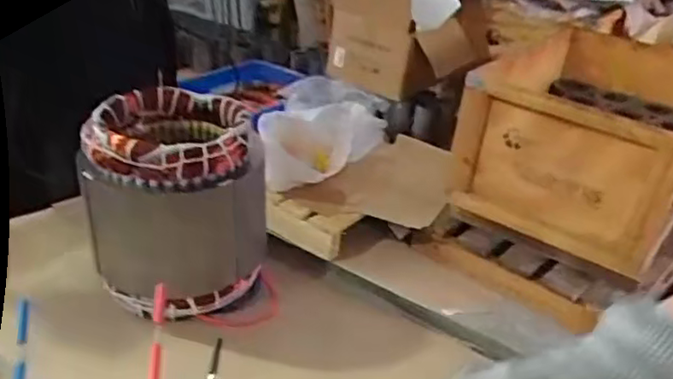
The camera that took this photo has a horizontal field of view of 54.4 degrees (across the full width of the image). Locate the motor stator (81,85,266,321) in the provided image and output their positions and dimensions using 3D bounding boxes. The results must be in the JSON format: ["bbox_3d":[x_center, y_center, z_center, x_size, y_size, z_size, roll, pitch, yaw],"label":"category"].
[{"bbox_3d":[-0.138,0.011,0.586,0.139,0.160,0.139,6,29,0],"label":"motor stator"}]

